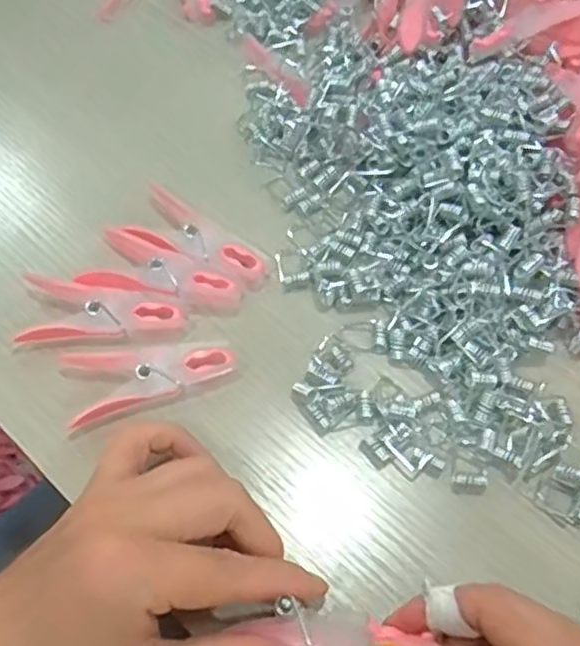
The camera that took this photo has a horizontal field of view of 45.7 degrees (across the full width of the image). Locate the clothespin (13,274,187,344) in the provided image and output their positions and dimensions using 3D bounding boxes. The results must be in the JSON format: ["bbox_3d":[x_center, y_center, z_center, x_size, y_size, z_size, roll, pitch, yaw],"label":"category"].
[{"bbox_3d":[-0.089,-0.004,0.327,0.075,0.012,0.032,2,64,2],"label":"clothespin"}]

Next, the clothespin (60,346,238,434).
[{"bbox_3d":[-0.064,0.023,0.315,0.076,0.012,0.037,-12,64,-5],"label":"clothespin"}]

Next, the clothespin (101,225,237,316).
[{"bbox_3d":[-0.060,-0.027,0.337,0.072,0.009,0.025,32,68,15],"label":"clothespin"}]

